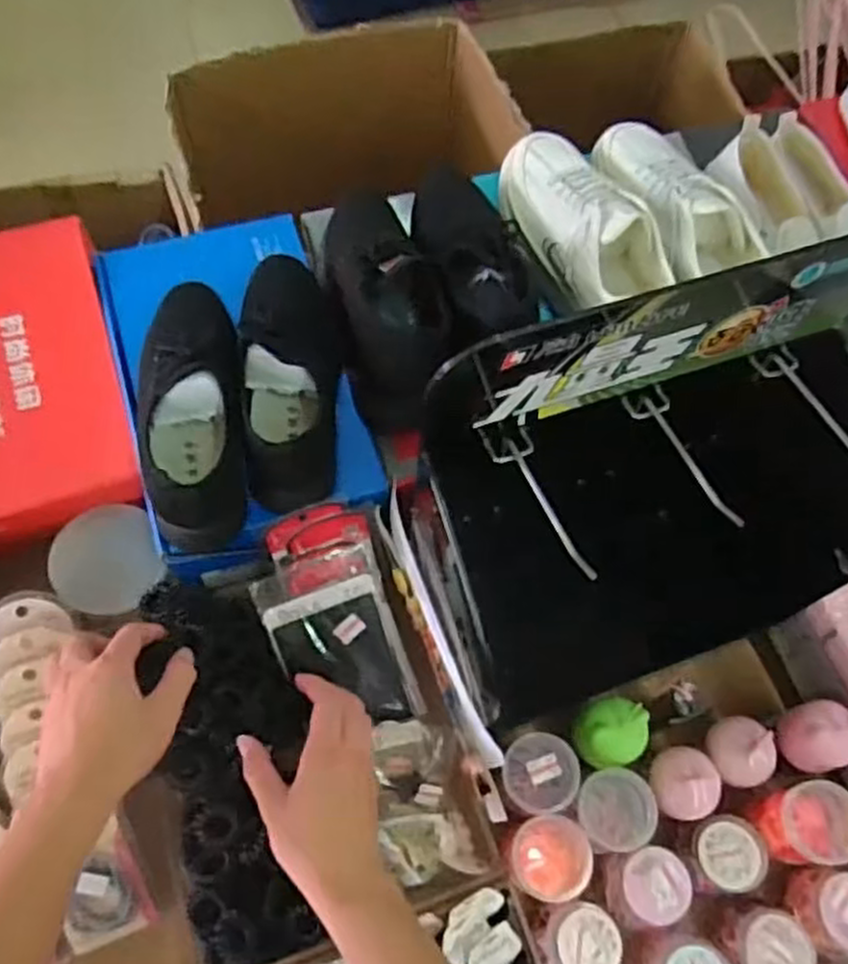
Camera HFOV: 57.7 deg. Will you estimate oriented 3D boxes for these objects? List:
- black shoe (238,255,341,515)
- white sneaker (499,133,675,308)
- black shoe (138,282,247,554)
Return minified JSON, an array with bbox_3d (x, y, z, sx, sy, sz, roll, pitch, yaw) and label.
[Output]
[{"bbox_3d":[-0.113,-0.099,0.650,0.075,0.113,0.237,-2,79,-4],"label":"black shoe"},{"bbox_3d":[0.146,-0.274,0.762,0.097,0.079,0.212,-18,55,-11],"label":"white sneaker"},{"bbox_3d":[-0.191,-0.060,0.644,0.082,0.114,0.220,-9,66,-7],"label":"black shoe"}]

